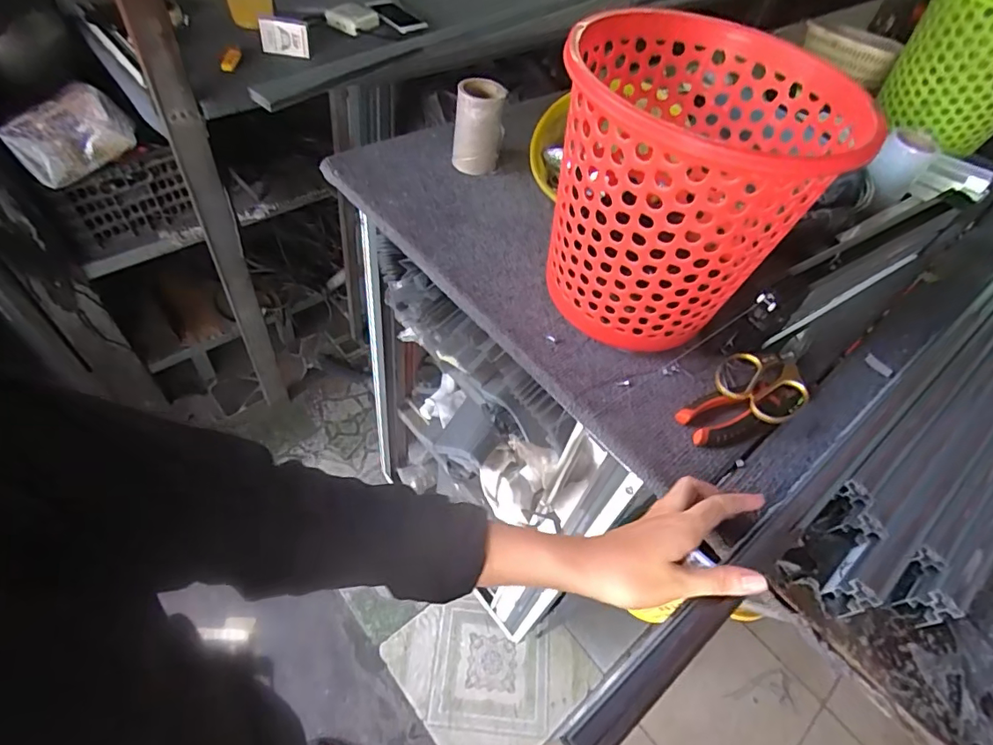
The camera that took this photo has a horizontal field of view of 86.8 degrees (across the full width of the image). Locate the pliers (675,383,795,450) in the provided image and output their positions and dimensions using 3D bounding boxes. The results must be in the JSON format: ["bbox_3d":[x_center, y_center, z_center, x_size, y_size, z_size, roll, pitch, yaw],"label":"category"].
[{"bbox_3d":[0.244,0.041,0.516,0.135,0.018,0.048,-12,56,-18],"label":"pliers"}]

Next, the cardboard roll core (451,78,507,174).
[{"bbox_3d":[-0.024,-0.328,0.705,0.066,0.104,0.058,3,53,-8],"label":"cardboard roll core"}]

